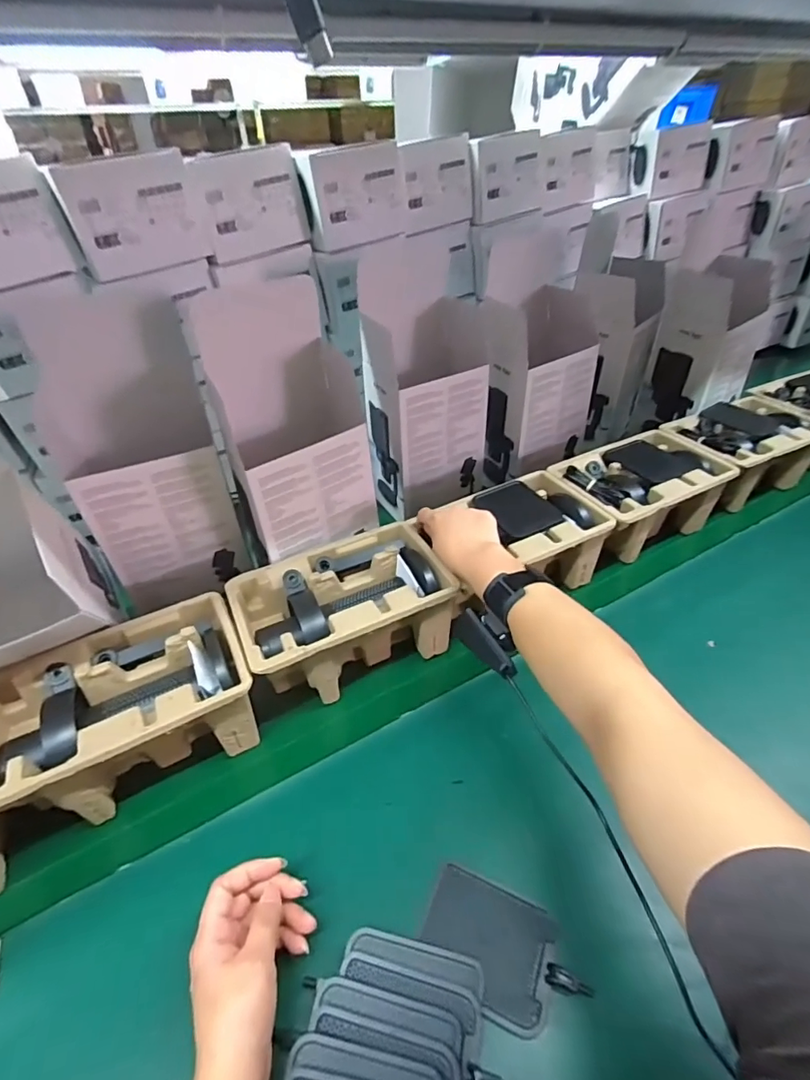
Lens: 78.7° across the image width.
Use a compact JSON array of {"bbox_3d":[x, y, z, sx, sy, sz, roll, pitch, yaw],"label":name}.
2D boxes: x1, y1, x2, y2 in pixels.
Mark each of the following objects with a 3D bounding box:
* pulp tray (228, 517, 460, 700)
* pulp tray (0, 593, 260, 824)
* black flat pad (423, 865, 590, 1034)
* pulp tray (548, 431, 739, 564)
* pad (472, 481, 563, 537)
[{"bbox_3d":[-0.068,0.084,0.567,0.221,0.099,0.146,-21,42,-19],"label":"pulp tray"},{"bbox_3d":[-0.263,0.168,0.479,0.224,0.103,0.140,-24,43,-23],"label":"pulp tray"},{"bbox_3d":[0.071,0.306,0.370,0.111,0.009,0.078,11,42,18],"label":"black flat pad"},{"bbox_3d":[0.337,-0.065,0.722,0.240,0.106,0.154,-21,42,-19],"label":"pulp tray"},{"bbox_3d":[0.144,-0.043,0.645,0.077,0.008,0.105,-18,41,-17],"label":"pad"}]

